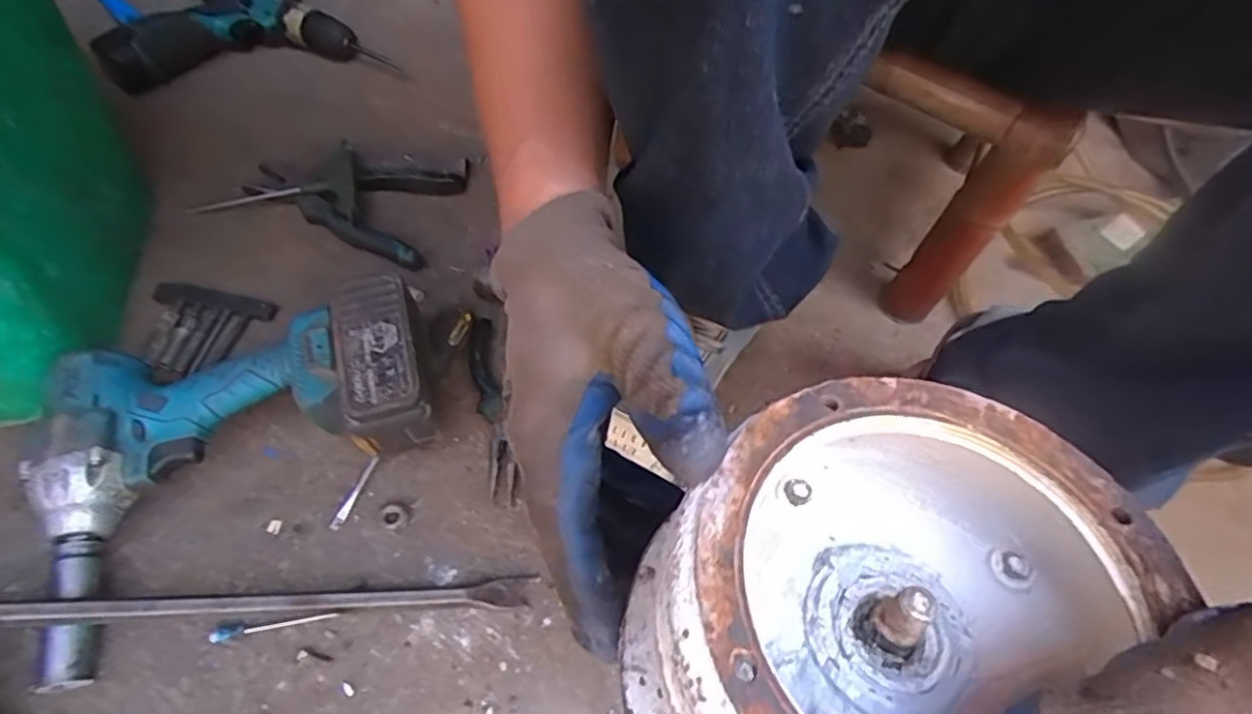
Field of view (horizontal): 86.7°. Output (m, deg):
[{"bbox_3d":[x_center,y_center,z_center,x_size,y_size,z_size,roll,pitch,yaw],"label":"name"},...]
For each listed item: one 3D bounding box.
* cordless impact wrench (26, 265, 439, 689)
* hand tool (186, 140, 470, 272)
[{"bbox_3d":[-0.266,0.043,0.442,0.279,0.097,0.180,-32,65,-25],"label":"cordless impact wrench"},{"bbox_3d":[-0.279,-0.165,0.621,0.235,0.033,0.132,14,54,3],"label":"hand tool"}]

